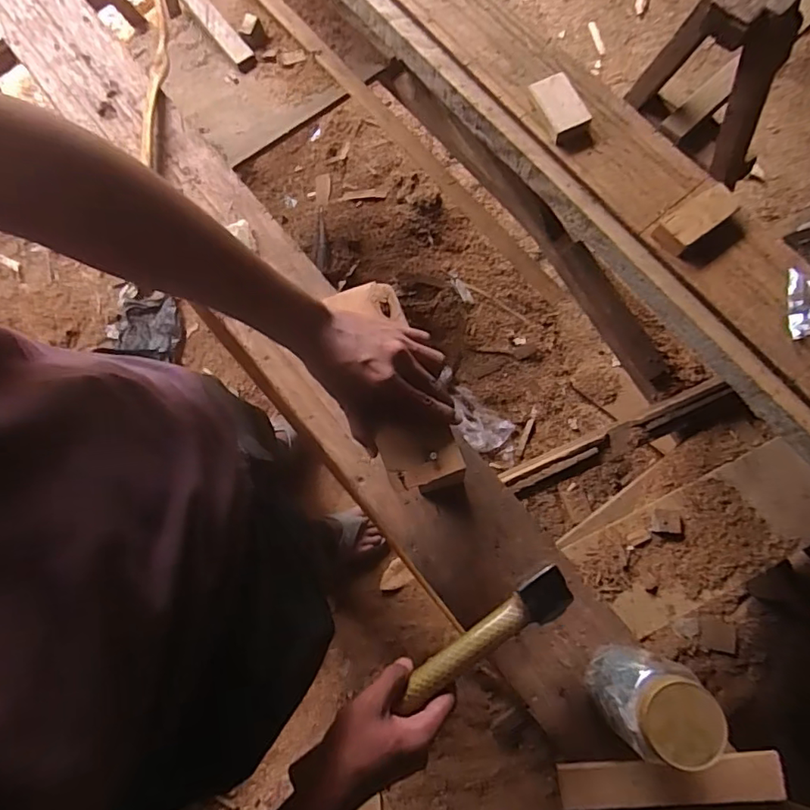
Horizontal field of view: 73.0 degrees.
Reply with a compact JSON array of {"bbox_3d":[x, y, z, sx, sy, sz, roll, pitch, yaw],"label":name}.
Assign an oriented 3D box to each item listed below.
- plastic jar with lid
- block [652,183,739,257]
[{"bbox_3d":[0.213,0.263,0.492,0.062,0.158,0.074,41,81,9],"label":"plastic jar with lid"},{"bbox_3d":[0.372,-0.240,0.698,0.100,0.028,0.050,-37,79,-7],"label":"block"}]

